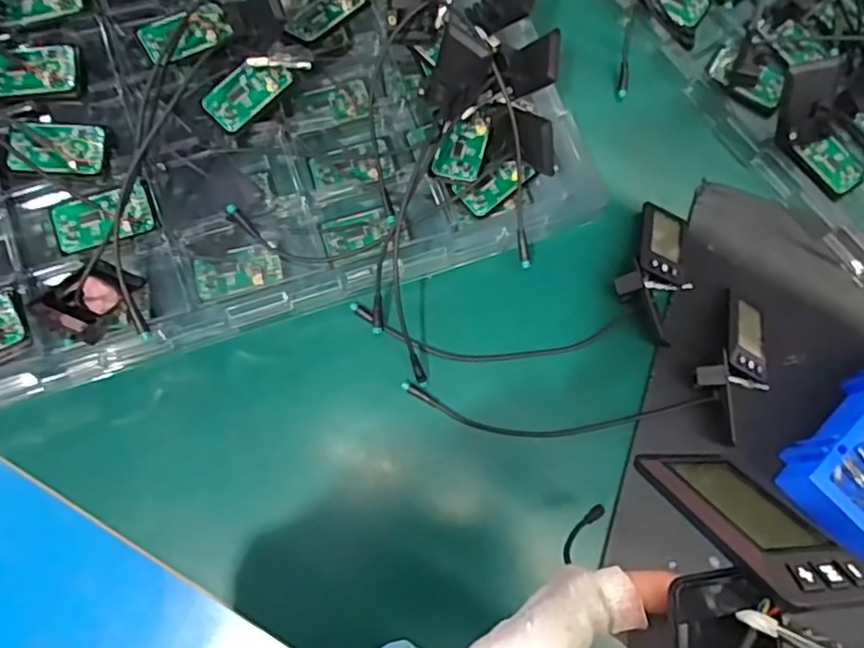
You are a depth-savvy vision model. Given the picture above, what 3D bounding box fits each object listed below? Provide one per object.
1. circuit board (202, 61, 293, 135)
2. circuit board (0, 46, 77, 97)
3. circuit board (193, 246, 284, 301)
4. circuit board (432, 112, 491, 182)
[{"bbox_3d":[-0.159,-0.199,0.548,0.040,0.011,0.074,41,78,8],"label":"circuit board"},{"bbox_3d":[-0.336,-0.213,0.531,0.074,0.011,0.043,-10,75,-5],"label":"circuit board"},{"bbox_3d":[-0.171,-0.046,0.568,0.073,0.008,0.036,-15,77,-5],"label":"circuit board"},{"bbox_3d":[0.028,-0.158,0.566,0.038,0.007,0.068,16,76,2],"label":"circuit board"}]

